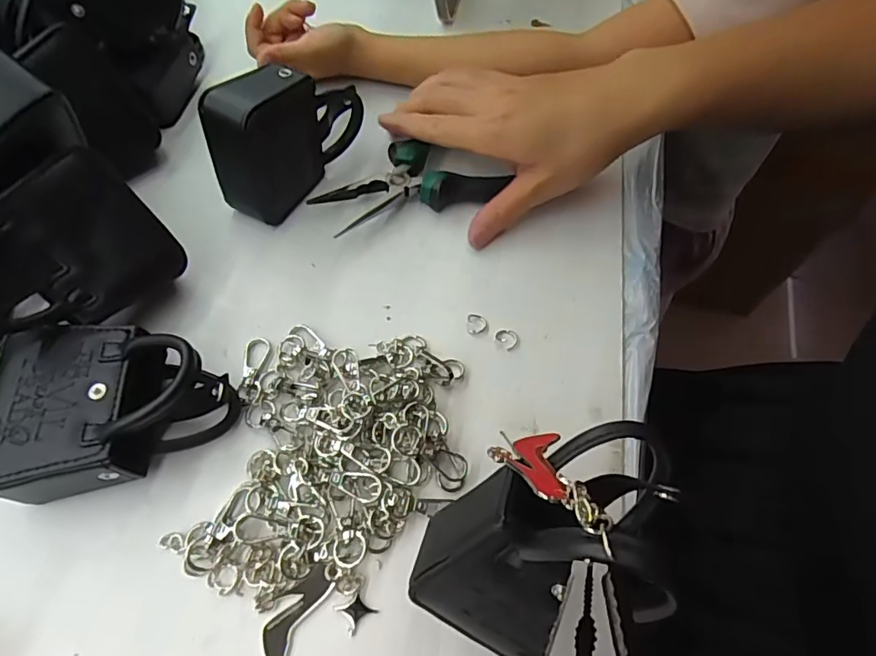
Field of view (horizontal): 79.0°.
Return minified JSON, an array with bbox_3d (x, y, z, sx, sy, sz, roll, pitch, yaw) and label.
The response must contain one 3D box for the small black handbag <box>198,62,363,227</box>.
[{"bbox_3d":[-0.089,-0.121,0.326,0.037,0.074,0.100,30,62,13],"label":"small black handbag"}]

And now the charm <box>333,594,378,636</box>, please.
[{"bbox_3d":[-0.035,0.122,0.229,0.014,0.004,0.012,-31,66,-20],"label":"charm"}]

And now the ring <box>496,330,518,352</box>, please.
[{"bbox_3d":[0.040,0.005,0.303,0.014,0.004,0.012,37,63,17],"label":"ring"}]

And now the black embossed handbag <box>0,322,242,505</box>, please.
[{"bbox_3d":[-0.150,0.037,0.244,0.097,0.049,0.073,-1,59,-5],"label":"black embossed handbag"}]

